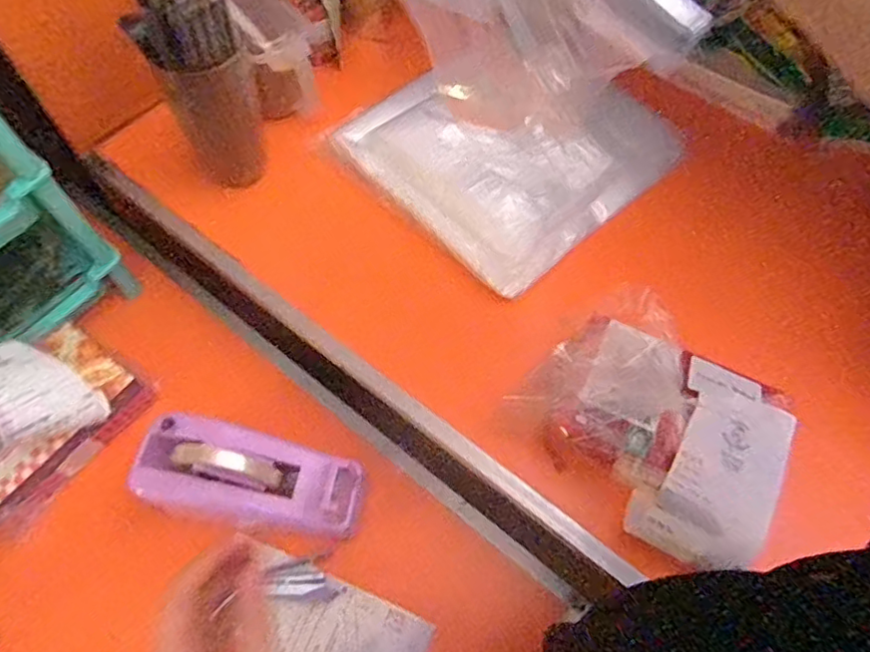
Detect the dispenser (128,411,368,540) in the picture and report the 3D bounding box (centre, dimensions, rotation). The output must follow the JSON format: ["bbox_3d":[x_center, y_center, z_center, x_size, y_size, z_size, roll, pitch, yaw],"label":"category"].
[{"bbox_3d":[-0.164,0.142,0.521,0.197,0.094,0.083,16,62,-7],"label":"dispenser"}]

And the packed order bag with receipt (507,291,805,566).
[{"bbox_3d":[0.182,0.078,0.470,0.204,0.097,0.155,37,67,16],"label":"packed order bag with receipt"}]

